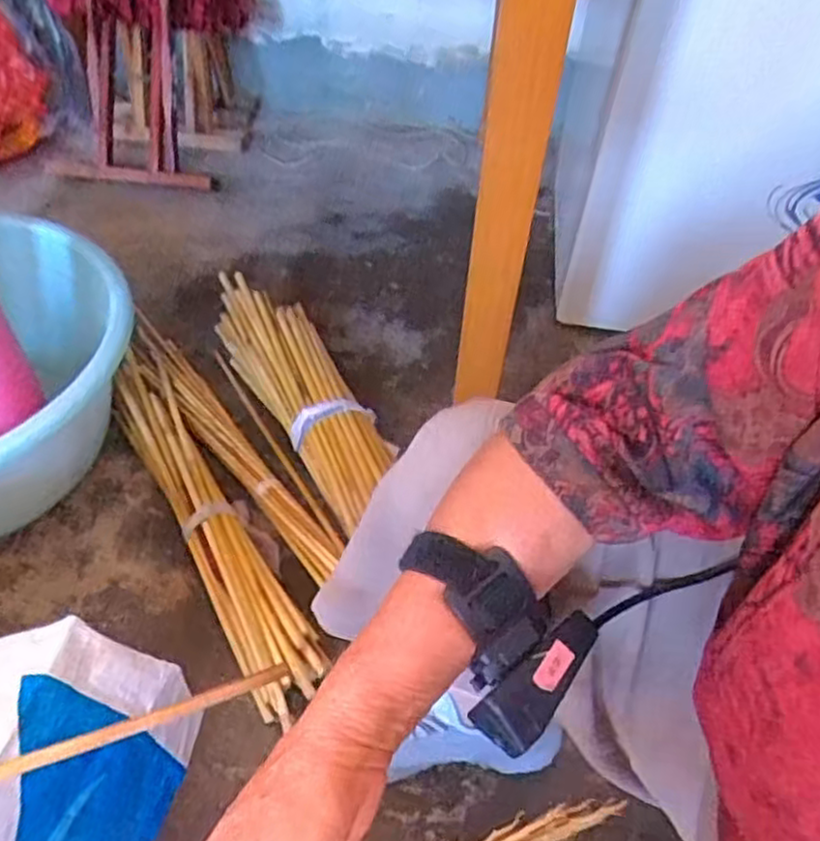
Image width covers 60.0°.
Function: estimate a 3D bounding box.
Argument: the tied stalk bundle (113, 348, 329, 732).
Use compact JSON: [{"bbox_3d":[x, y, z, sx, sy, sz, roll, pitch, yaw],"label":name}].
[{"bbox_3d":[-0.244,0.092,0.832,0.090,0.039,0.548,-23,55,-23],"label":"tied stalk bundle"}]

